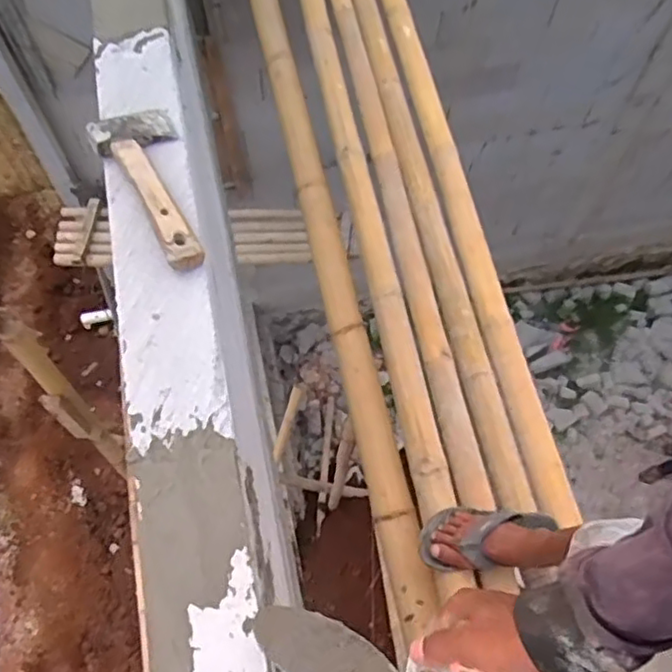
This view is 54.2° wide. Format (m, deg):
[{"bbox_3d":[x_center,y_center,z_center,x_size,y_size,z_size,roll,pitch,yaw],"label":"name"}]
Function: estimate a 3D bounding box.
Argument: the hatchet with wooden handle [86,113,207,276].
[{"bbox_3d":[-0.203,-0.173,0.752,0.095,0.024,0.229,-24,67,-12],"label":"hatchet with wooden handle"}]

